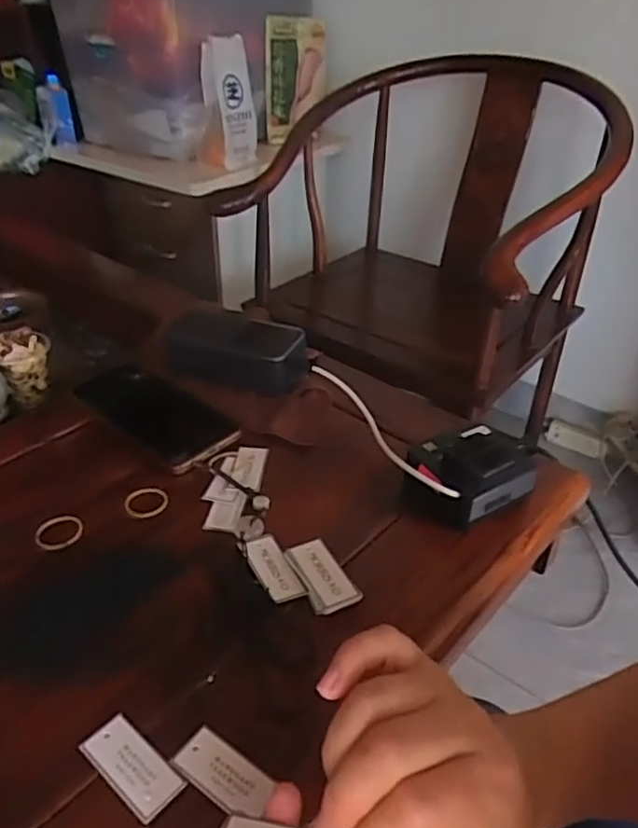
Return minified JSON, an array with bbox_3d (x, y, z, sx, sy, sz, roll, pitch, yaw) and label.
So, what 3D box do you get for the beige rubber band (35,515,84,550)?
[{"bbox_3d":[-0.188,0.086,0.482,0.034,0.005,0.029,-24,43,-33],"label":"beige rubber band"}]

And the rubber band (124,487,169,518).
[{"bbox_3d":[-0.132,0.067,0.510,0.033,0.004,0.031,-2,35,-6],"label":"rubber band"}]

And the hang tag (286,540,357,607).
[{"bbox_3d":[0.004,0.104,0.443,0.027,0.007,0.054,-15,38,-24],"label":"hang tag"}]

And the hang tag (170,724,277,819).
[{"bbox_3d":[-0.049,0.185,0.344,0.056,0.004,0.026,20,38,31],"label":"hang tag"}]

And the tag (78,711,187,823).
[{"bbox_3d":[-0.097,0.182,0.344,0.057,0.004,0.027,28,42,32],"label":"tag"}]

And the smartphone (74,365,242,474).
[{"bbox_3d":[-0.150,-0.005,0.597,0.171,0.011,0.071,29,43,33],"label":"smartphone"}]

